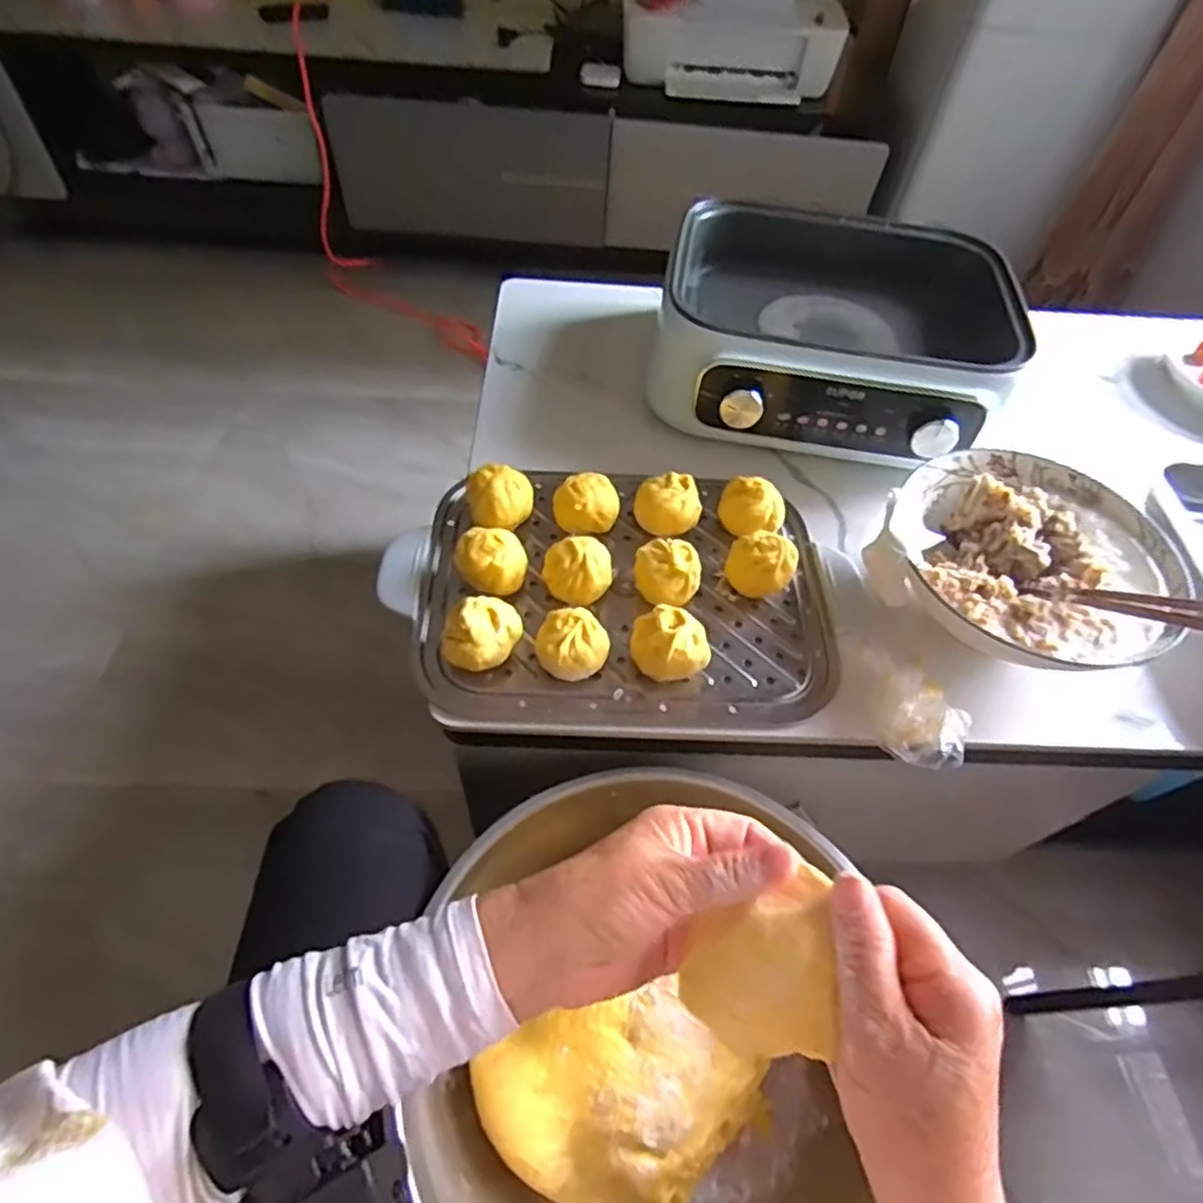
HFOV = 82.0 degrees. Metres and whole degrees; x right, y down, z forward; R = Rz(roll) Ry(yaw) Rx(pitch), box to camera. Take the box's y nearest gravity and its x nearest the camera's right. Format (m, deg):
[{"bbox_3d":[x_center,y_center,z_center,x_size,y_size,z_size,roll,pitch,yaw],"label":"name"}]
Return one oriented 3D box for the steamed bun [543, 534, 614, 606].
[{"bbox_3d":[-0.018,-0.019,0.530,0.051,0.046,0.046,-2,54,-5],"label":"steamed bun"}]

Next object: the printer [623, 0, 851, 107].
[{"bbox_3d":[0.260,-1.166,1.316,0.405,0.275,0.254,7,54,1],"label":"printer"}]

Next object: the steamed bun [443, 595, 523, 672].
[{"bbox_3d":[-0.084,0.027,0.488,0.053,0.053,0.042,-10,56,-11],"label":"steamed bun"}]

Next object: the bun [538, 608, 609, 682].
[{"bbox_3d":[-0.020,0.035,0.491,0.048,0.043,0.043,13,54,5],"label":"bun"}]

